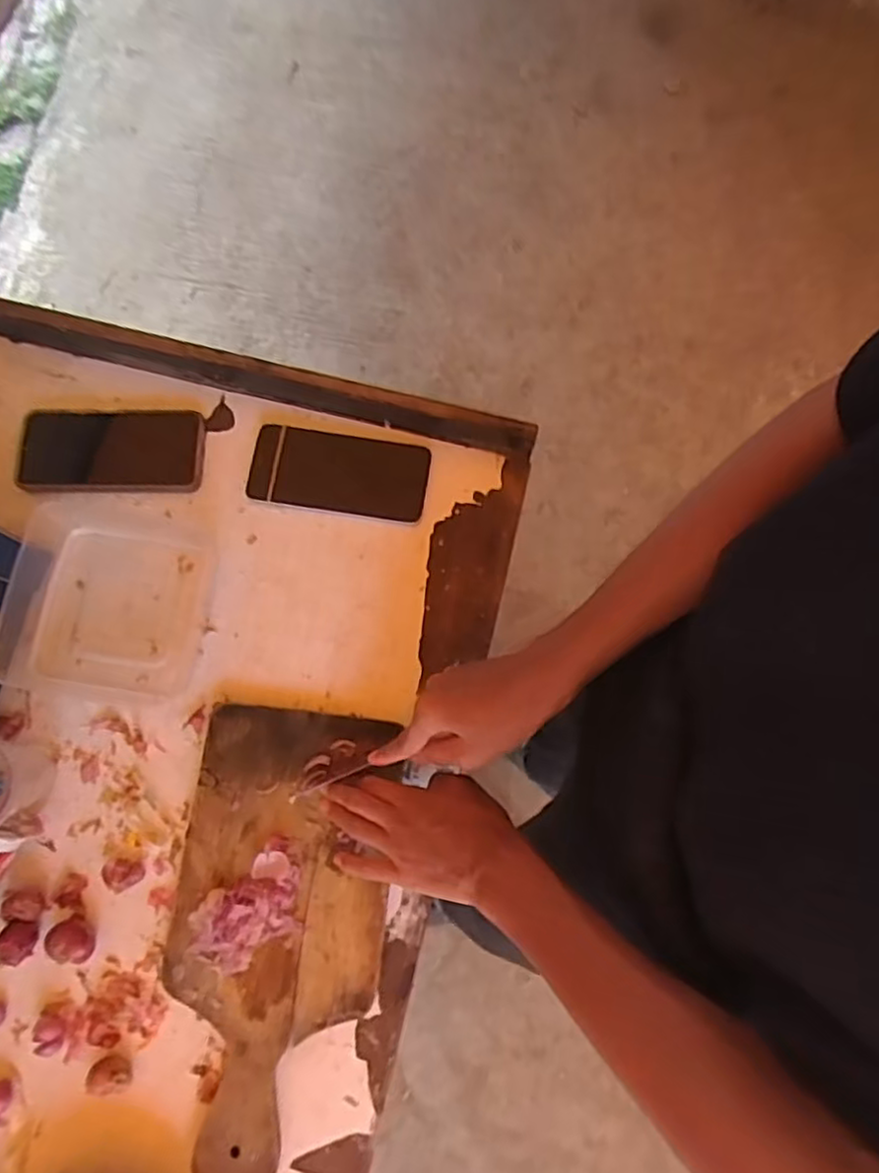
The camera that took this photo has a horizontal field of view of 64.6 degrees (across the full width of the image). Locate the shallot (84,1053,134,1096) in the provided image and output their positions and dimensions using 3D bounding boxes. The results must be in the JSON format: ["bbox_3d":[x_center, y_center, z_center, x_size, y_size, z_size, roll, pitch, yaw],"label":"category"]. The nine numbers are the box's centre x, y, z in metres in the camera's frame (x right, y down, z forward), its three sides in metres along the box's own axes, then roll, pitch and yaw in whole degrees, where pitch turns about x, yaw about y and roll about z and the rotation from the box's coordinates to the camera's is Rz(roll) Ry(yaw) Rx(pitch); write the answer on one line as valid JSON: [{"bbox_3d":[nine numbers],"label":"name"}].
[{"bbox_3d":[-0.248,0.367,0.524,0.031,0.017,0.023,0,77,0],"label":"shallot"}]

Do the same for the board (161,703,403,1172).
[{"bbox_3d":[-0.129,0.270,0.548,0.162,0.021,0.339,1,77,1],"label":"board"}]

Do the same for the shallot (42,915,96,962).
[{"bbox_3d":[-0.288,0.278,0.544,0.028,0.027,0.035,-26,78,-6],"label":"shallot"}]

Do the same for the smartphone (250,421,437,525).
[{"bbox_3d":[-0.091,-0.104,0.636,0.159,0.013,0.075,8,77,2],"label":"smartphone"}]

